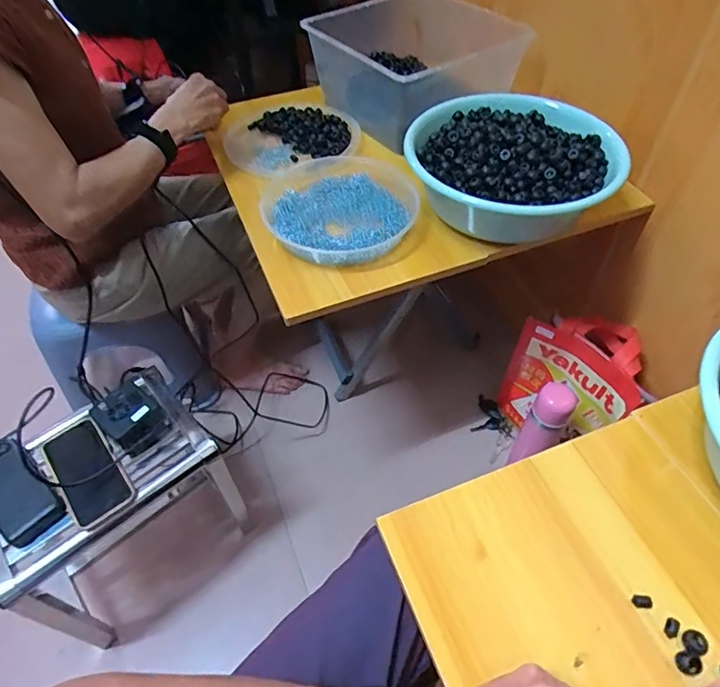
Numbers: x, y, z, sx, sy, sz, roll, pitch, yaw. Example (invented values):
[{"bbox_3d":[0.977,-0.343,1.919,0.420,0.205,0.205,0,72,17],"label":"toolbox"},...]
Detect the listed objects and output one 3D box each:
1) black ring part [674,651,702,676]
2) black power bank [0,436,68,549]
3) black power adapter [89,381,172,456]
[{"bbox_3d":[0.257,0.250,0.399,0.016,0.005,0.016,-1,51,2],"label":"black ring part"},{"bbox_3d":[-0.449,0.189,0.659,0.138,0.022,0.070,42,63,15],"label":"black power bank"},{"bbox_3d":[-0.325,0.107,0.727,0.080,0.062,0.071,29,58,24],"label":"black power adapter"}]

